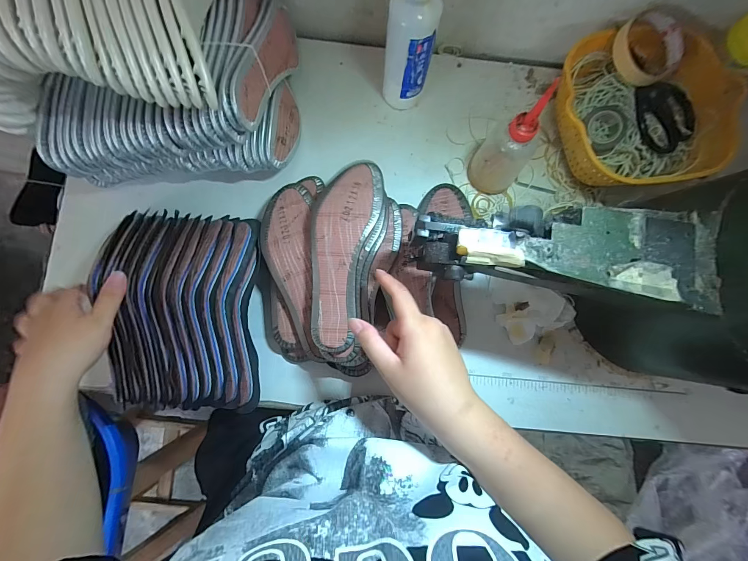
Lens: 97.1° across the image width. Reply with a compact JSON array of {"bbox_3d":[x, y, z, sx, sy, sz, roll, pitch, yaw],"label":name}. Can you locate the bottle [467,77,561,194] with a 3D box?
[{"bbox_3d":[0.171,-0.172,0.402,0.066,0.167,0.072,0,83,-3],"label":"bottle"}]

